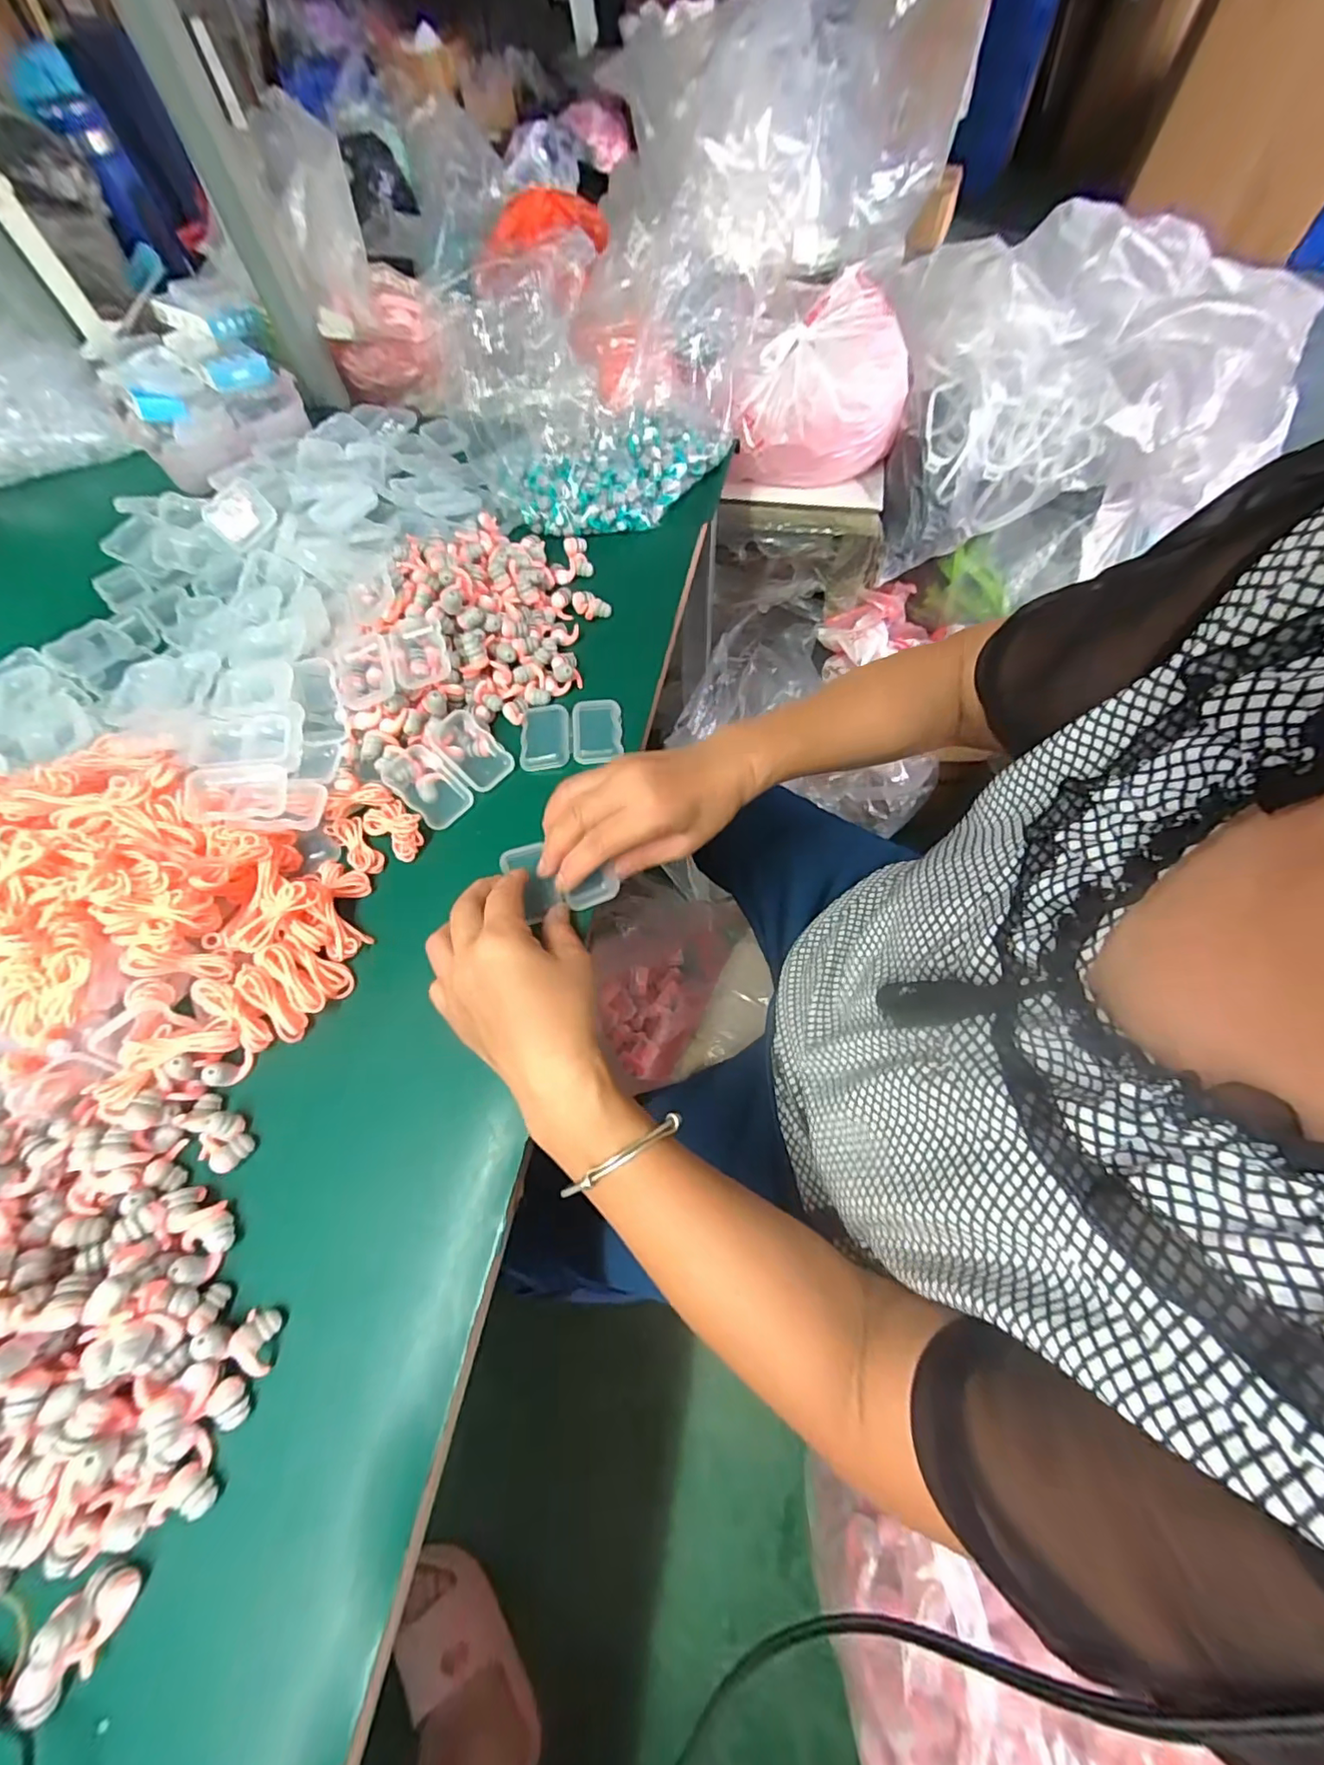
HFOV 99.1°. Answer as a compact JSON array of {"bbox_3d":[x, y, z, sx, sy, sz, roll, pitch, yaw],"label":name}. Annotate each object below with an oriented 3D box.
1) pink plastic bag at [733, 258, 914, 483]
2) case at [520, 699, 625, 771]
[{"bbox_3d":[0.180,-0.535,0.620,0.166,0.127,0.153,16,68,7],"label":"pink plastic bag"},{"bbox_3d":[-0.067,-0.113,0.417,0.072,0.006,0.056,-4,66,-1],"label":"case"}]

